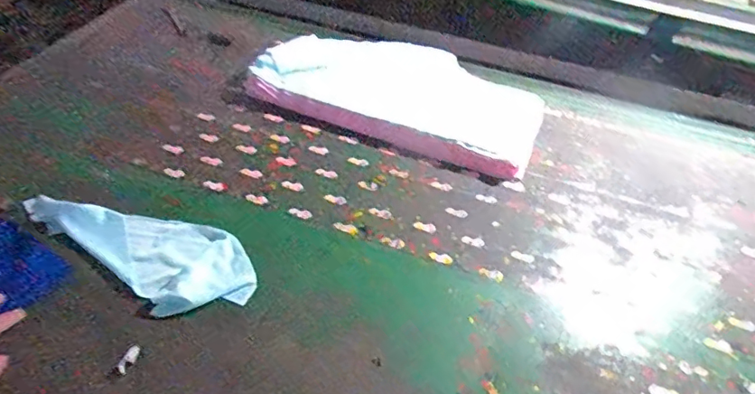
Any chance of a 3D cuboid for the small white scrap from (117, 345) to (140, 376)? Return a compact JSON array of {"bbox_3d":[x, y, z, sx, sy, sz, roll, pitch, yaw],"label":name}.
[{"bbox_3d":[-0.302,0.198,0.640,0.015,0.008,0.035,18,59,13],"label":"small white scrap"}]

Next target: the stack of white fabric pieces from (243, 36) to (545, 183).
[{"bbox_3d":[0.046,-0.207,1.039,0.540,0.066,0.269,19,46,14],"label":"stack of white fabric pieces"}]

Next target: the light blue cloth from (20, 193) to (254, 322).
[{"bbox_3d":[-0.335,0.060,0.772,0.355,0.032,0.146,28,49,21],"label":"light blue cloth"}]

